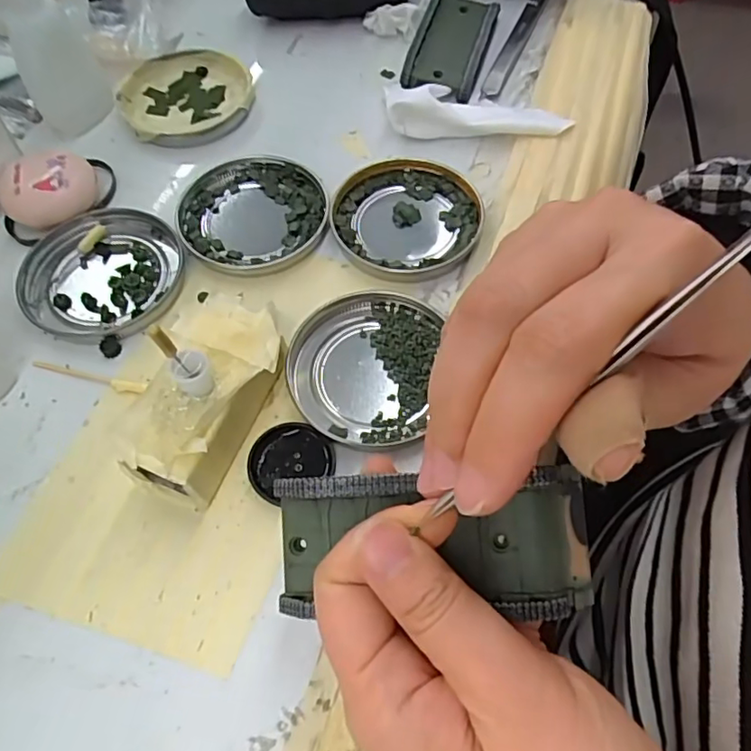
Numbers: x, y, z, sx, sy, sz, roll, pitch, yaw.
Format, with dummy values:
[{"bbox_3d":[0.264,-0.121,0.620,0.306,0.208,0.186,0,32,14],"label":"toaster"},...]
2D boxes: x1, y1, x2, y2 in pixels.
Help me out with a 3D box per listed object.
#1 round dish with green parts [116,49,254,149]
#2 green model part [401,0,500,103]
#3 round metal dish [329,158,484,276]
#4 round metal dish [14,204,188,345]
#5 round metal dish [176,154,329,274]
[{"bbox_3d":[-0.116,-0.173,0.361,0.078,0.012,0.074,-1,61,1],"label":"round dish with green parts"},{"bbox_3d":[0.050,-0.211,0.369,0.044,0.021,0.084,14,63,9],"label":"green model part"},{"bbox_3d":[0.015,-0.085,0.312,0.075,0.008,0.074,-1,61,1],"label":"round metal dish"},{"bbox_3d":[-0.141,-0.052,0.296,0.080,0.009,0.077,-1,61,1],"label":"round metal dish"},{"bbox_3d":[-0.066,-0.087,0.316,0.078,0.009,0.075,-1,61,1],"label":"round metal dish"}]

